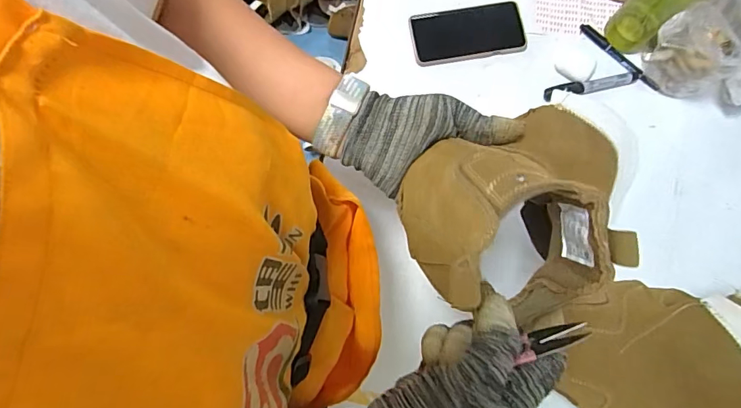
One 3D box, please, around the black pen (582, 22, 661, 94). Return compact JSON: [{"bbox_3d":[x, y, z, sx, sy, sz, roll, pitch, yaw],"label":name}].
[{"bbox_3d":[0.361,-0.213,0.667,0.013,0.005,0.140,-43,83,-8],"label":"black pen"}]

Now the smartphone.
[{"bbox_3d":[0.140,-0.248,0.664,0.163,0.015,0.085,-10,80,-3],"label":"smartphone"}]

